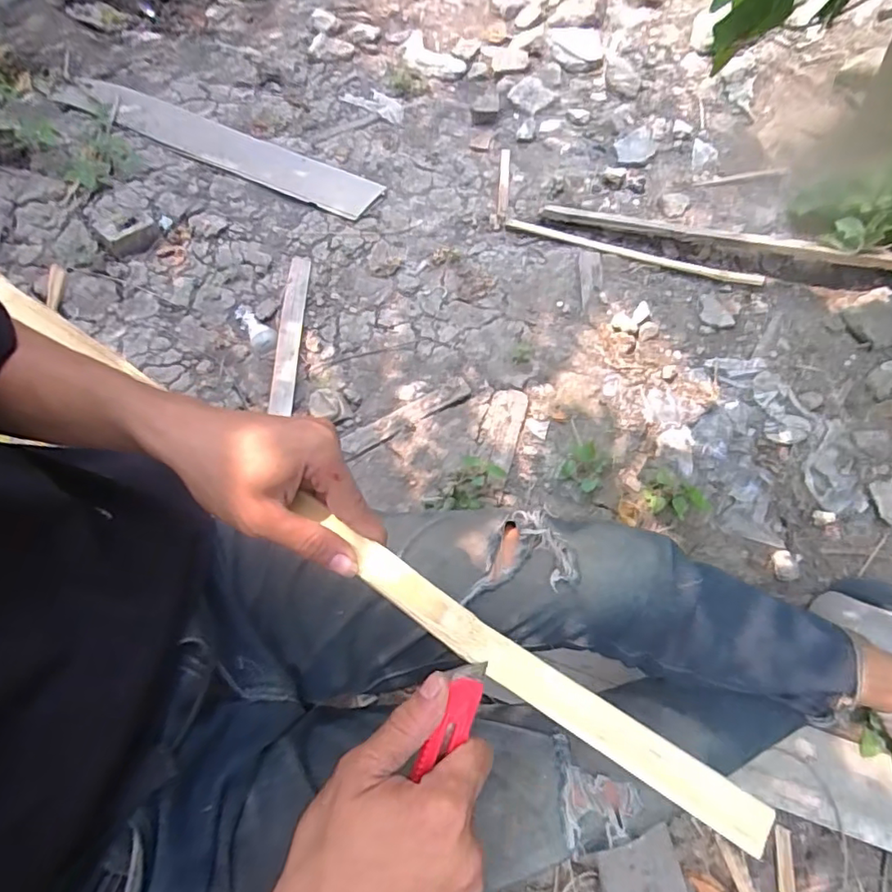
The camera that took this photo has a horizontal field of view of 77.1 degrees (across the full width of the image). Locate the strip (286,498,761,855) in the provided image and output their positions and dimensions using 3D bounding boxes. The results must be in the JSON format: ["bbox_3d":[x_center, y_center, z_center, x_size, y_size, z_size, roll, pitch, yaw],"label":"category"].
[{"bbox_3d":[0.029,0.117,0.316,0.299,0.009,0.026,31,68,18],"label":"strip"}]

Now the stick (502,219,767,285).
[{"bbox_3d":[0.366,-0.387,1.123,0.507,0.014,0.026,17,65,10],"label":"stick"}]

